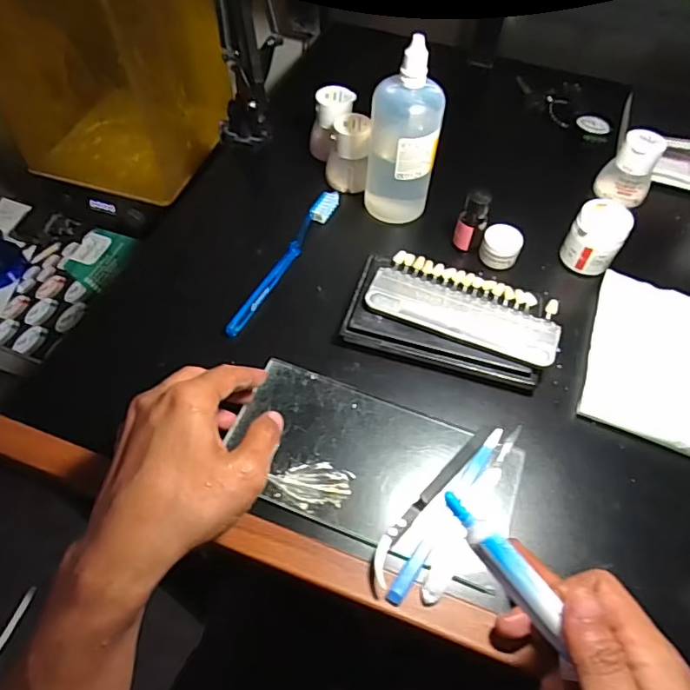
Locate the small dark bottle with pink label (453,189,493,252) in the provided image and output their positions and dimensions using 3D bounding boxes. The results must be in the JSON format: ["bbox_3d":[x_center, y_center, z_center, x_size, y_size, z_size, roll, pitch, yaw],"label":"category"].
[{"bbox_3d":[0.115,-0.111,0.475,0.026,0.057,0.023,18,58,9],"label":"small dark bottle with pink label"}]

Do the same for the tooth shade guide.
[{"bbox_3d":[0.095,-0.032,0.422,0.147,0.007,0.063,20,57,10],"label":"tooth shade guide"}]

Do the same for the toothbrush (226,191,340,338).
[{"bbox_3d":[-0.051,-0.078,0.477,0.016,0.014,0.190,22,59,11],"label":"toothbrush"}]

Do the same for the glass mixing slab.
[{"bbox_3d":[0.019,0.082,0.367,0.195,0.009,0.100,19,57,12],"label":"glass mixing slab"}]

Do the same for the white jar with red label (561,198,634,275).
[{"bbox_3d":[0.223,-0.095,0.473,0.043,0.058,0.041,1,57,-2],"label":"white jar with red label"}]

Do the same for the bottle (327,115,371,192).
[{"bbox_3d":[0.003,-0.187,0.519,0.040,0.062,0.040,0,57,-3],"label":"bottle"}]

